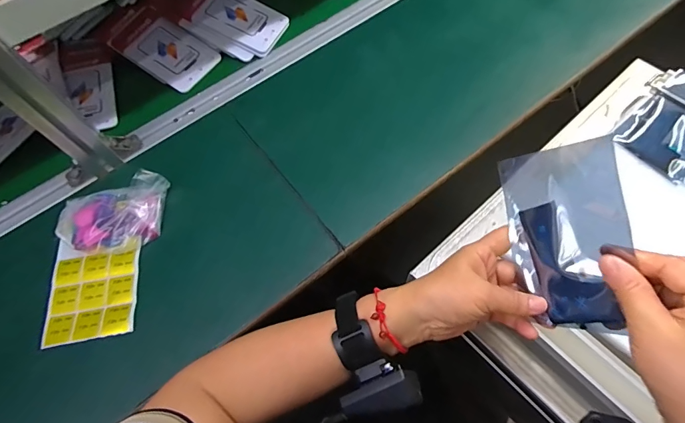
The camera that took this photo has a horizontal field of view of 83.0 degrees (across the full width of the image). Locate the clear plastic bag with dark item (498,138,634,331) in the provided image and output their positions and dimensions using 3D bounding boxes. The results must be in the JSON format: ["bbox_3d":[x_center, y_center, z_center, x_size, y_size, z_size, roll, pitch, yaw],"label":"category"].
[{"bbox_3d":[0.180,0.020,0.317,0.005,0.090,0.143,2,81,-41],"label":"clear plastic bag with dark item"}]

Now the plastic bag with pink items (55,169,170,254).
[{"bbox_3d":[-0.287,0.008,0.483,0.130,0.032,0.084,-14,65,-3],"label":"plastic bag with pink items"}]

